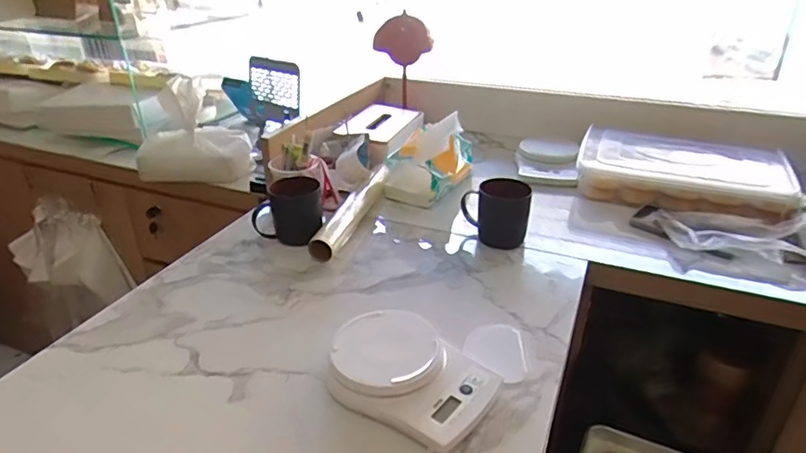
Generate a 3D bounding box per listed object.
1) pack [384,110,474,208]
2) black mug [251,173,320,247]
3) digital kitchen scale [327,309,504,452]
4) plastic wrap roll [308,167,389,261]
[{"bbox_3d":[0.056,-0.138,1.098,0.132,0.127,0.191,13,31,22],"label":"pack"},{"bbox_3d":[-0.189,-0.030,0.925,0.104,0.097,0.097,0,29,0],"label":"black mug"},{"bbox_3d":[0.007,0.164,0.610,0.185,0.048,0.136,18,33,29],"label":"digital kitchen scale"},{"bbox_3d":[-0.092,-0.030,0.981,0.055,0.047,0.302,9,30,16],"label":"plastic wrap roll"}]

